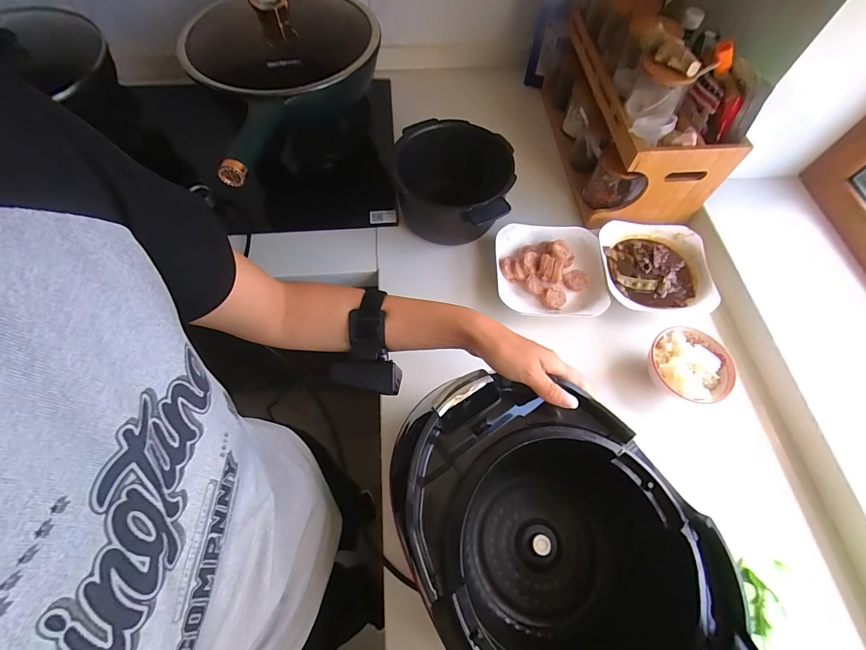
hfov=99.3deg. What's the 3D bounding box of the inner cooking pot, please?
[{"bbox_3d":[0.038,-0.232,0.641,0.179,0.126,0.189,8,64,3],"label":"inner cooking pot"}]

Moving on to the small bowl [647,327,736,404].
[{"bbox_3d":[0.368,0.060,0.530,0.105,0.054,0.105,0,64,-1],"label":"small bowl"}]

